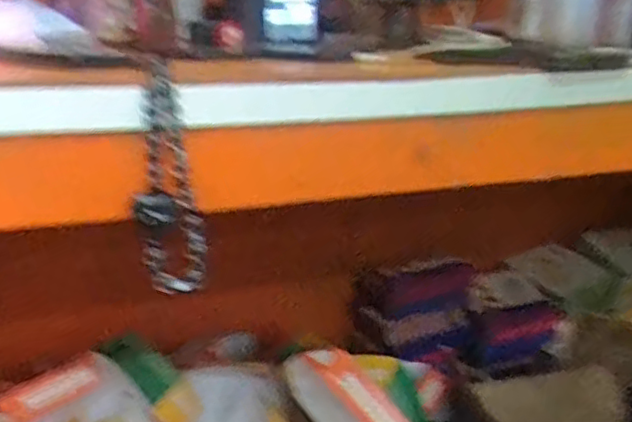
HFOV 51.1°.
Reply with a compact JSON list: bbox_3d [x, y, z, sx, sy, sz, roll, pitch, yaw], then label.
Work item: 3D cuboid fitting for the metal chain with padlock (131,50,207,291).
[{"bbox_3d":[-0.080,-0.016,0.357,0.035,0.122,0.011,-1,16,-4],"label":"metal chain with padlock"}]

